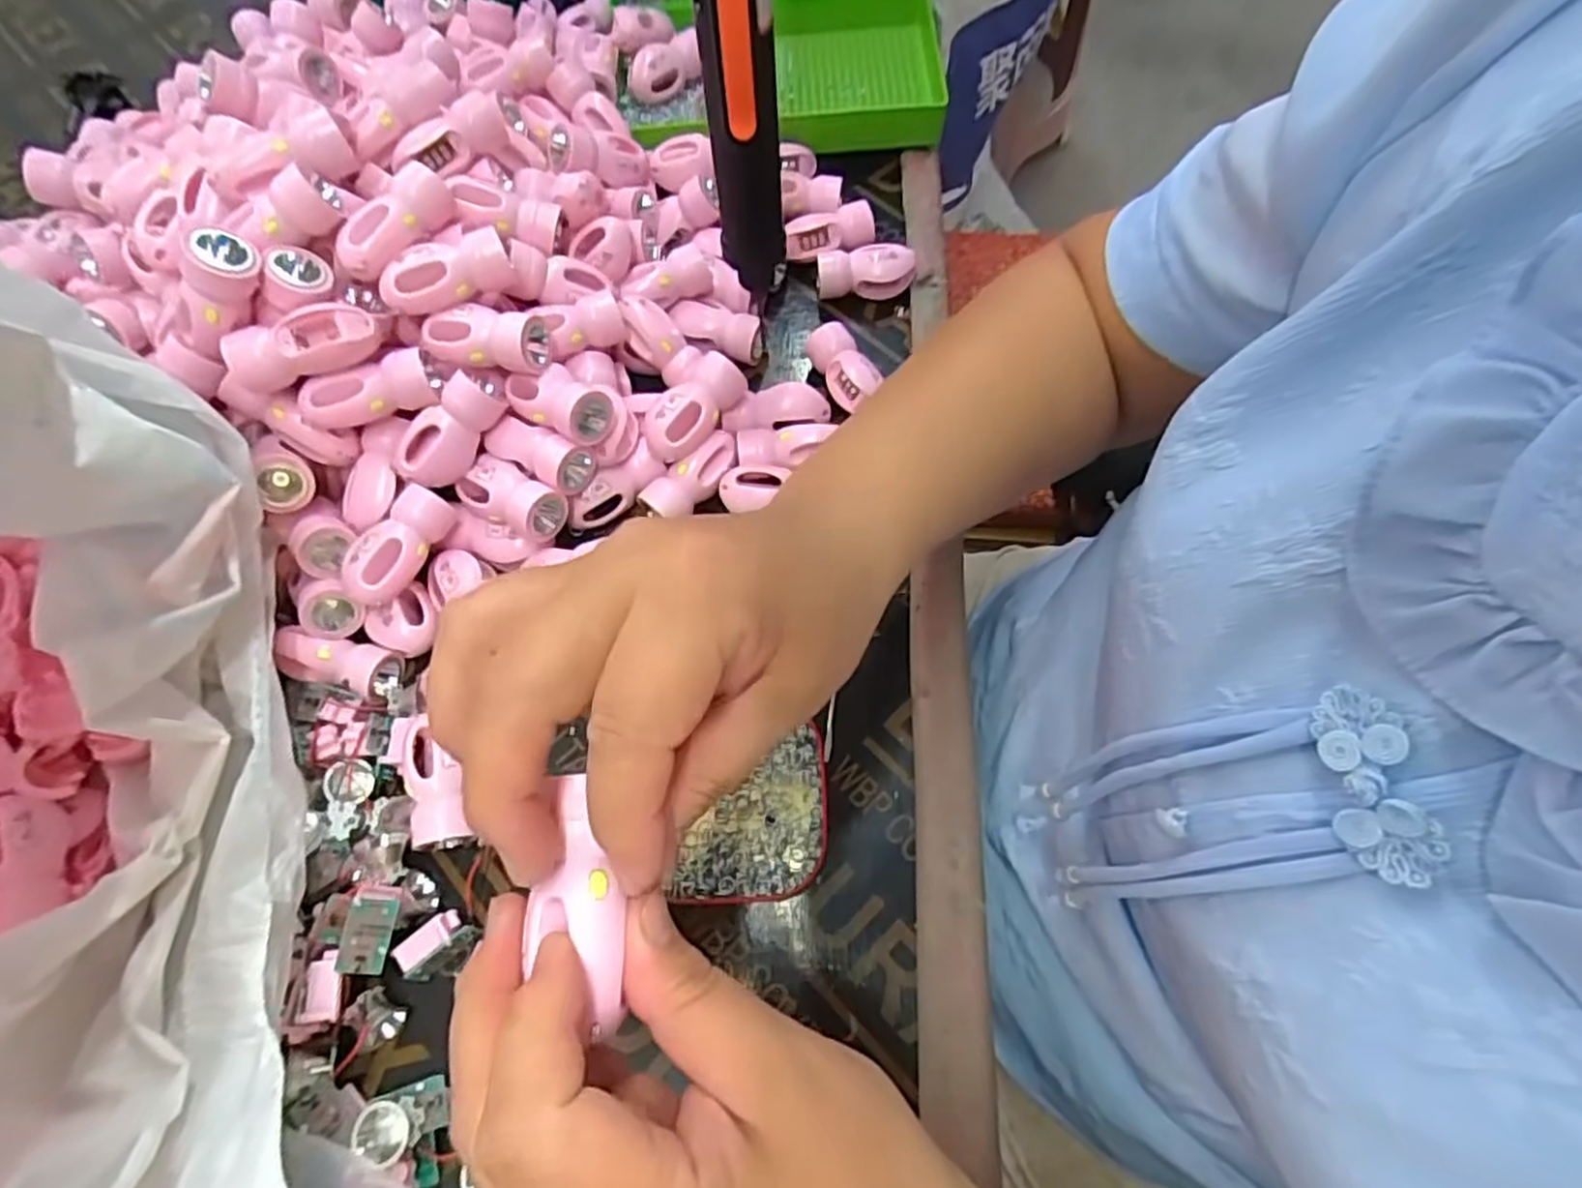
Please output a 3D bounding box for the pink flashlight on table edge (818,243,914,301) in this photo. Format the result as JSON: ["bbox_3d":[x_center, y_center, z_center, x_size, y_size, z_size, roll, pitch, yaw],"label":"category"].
[{"bbox_3d":[0.051,-0.220,0.515,0.066,0.033,0.028,-1,65,1],"label":"pink flashlight on table edge"}]

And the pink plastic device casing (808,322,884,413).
[{"bbox_3d":[0.034,-0.142,0.485,0.029,0.030,0.058,-24,67,-10],"label":"pink plastic device casing"}]

